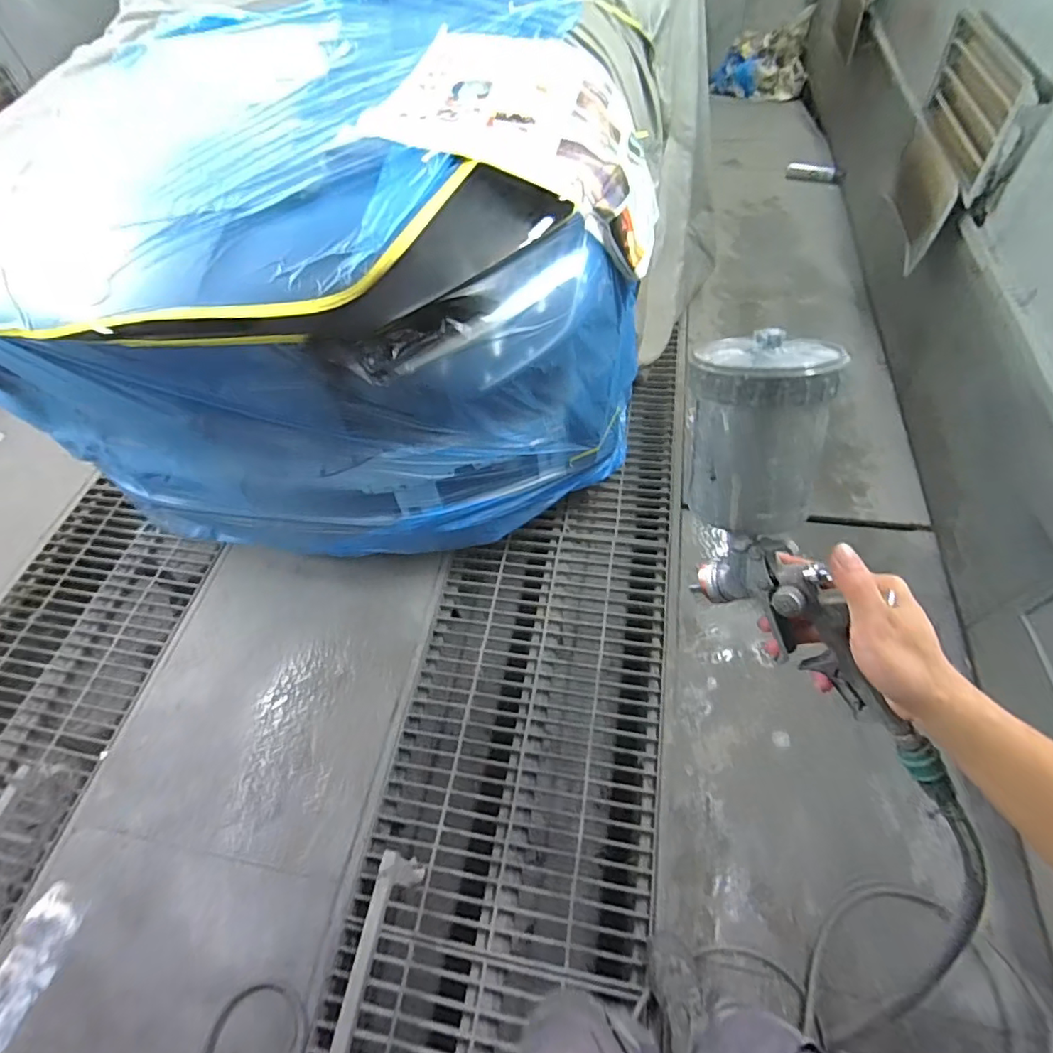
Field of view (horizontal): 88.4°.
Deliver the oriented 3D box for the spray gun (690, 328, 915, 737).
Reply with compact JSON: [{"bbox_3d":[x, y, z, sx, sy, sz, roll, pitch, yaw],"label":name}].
[{"bbox_3d":[0.196,0.006,0.407,0.098,0.294,0.103,-27,22,-13],"label":"spray gun"}]

